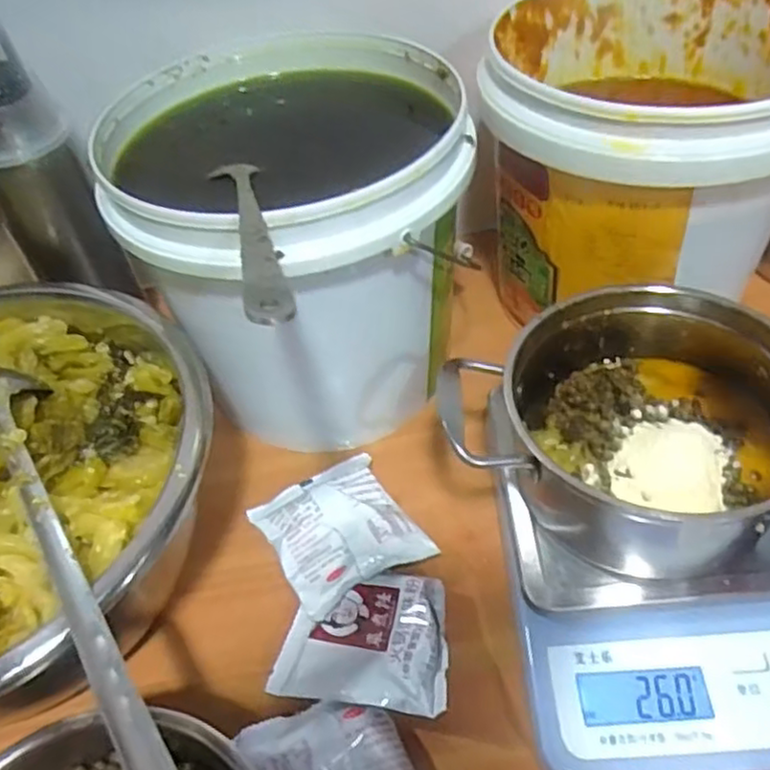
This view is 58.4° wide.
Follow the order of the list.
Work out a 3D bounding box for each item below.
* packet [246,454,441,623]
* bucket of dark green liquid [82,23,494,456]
[{"bbox_3d":[-0.029,0.085,0.414,0.079,0.016,0.089,-27,50,-17],"label":"packet"},{"bbox_3d":[-0.048,-0.087,0.450,0.200,0.196,0.201,-3,47,4],"label":"bucket of dark green liquid"}]

